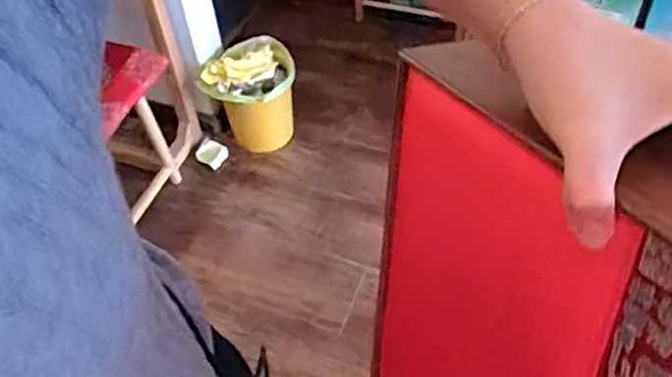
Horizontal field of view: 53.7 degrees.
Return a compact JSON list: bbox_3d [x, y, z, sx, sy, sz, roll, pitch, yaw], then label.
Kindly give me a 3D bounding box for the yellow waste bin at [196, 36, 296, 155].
[{"bbox_3d":[-0.224,-0.253,1.817,0.230,0.214,0.231,-3,49,3],"label":"yellow waste bin"}]

